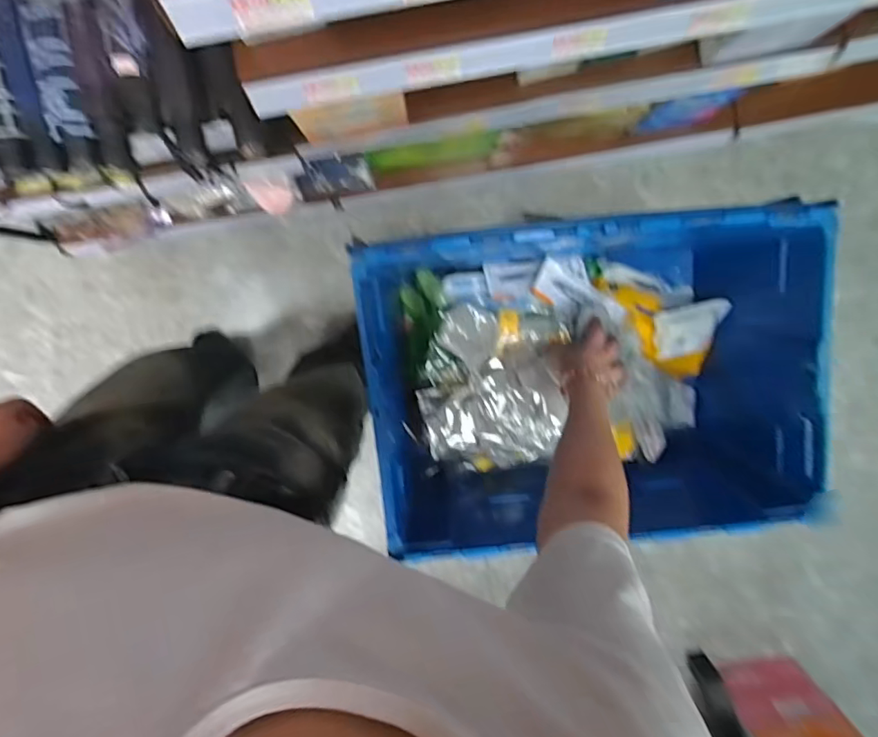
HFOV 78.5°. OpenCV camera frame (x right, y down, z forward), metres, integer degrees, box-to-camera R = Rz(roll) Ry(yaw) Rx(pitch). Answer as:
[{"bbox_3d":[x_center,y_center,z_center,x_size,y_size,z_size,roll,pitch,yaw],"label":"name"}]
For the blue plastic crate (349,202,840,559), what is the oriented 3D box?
[{"bbox_3d":[0.211,0.023,0.801,0.579,0.285,0.444,-6,100,0],"label":"blue plastic crate"}]

